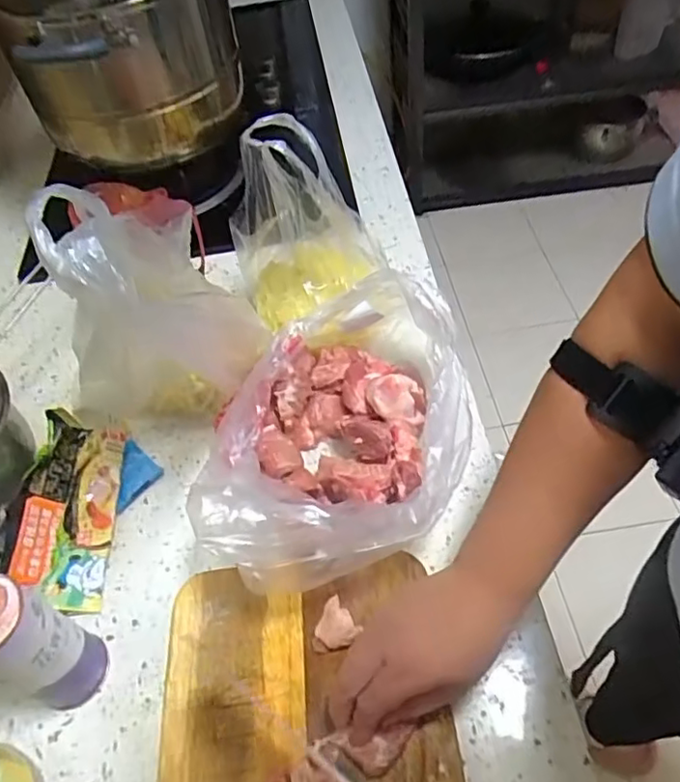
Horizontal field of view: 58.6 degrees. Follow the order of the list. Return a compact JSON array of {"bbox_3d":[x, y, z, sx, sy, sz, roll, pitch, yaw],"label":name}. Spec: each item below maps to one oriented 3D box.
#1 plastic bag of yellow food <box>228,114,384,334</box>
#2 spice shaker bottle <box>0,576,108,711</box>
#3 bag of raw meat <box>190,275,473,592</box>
[{"bbox_3d":[-0.047,-0.156,0.600,0.146,0.202,0.102,26,60,24],"label":"plastic bag of yellow food"},{"bbox_3d":[-0.213,0.178,0.420,0.051,0.137,0.054,-3,52,4],"label":"spice shaker bottle"},{"bbox_3d":[0.002,0.030,0.512,0.196,0.135,0.271,-4,52,4],"label":"bag of raw meat"}]

